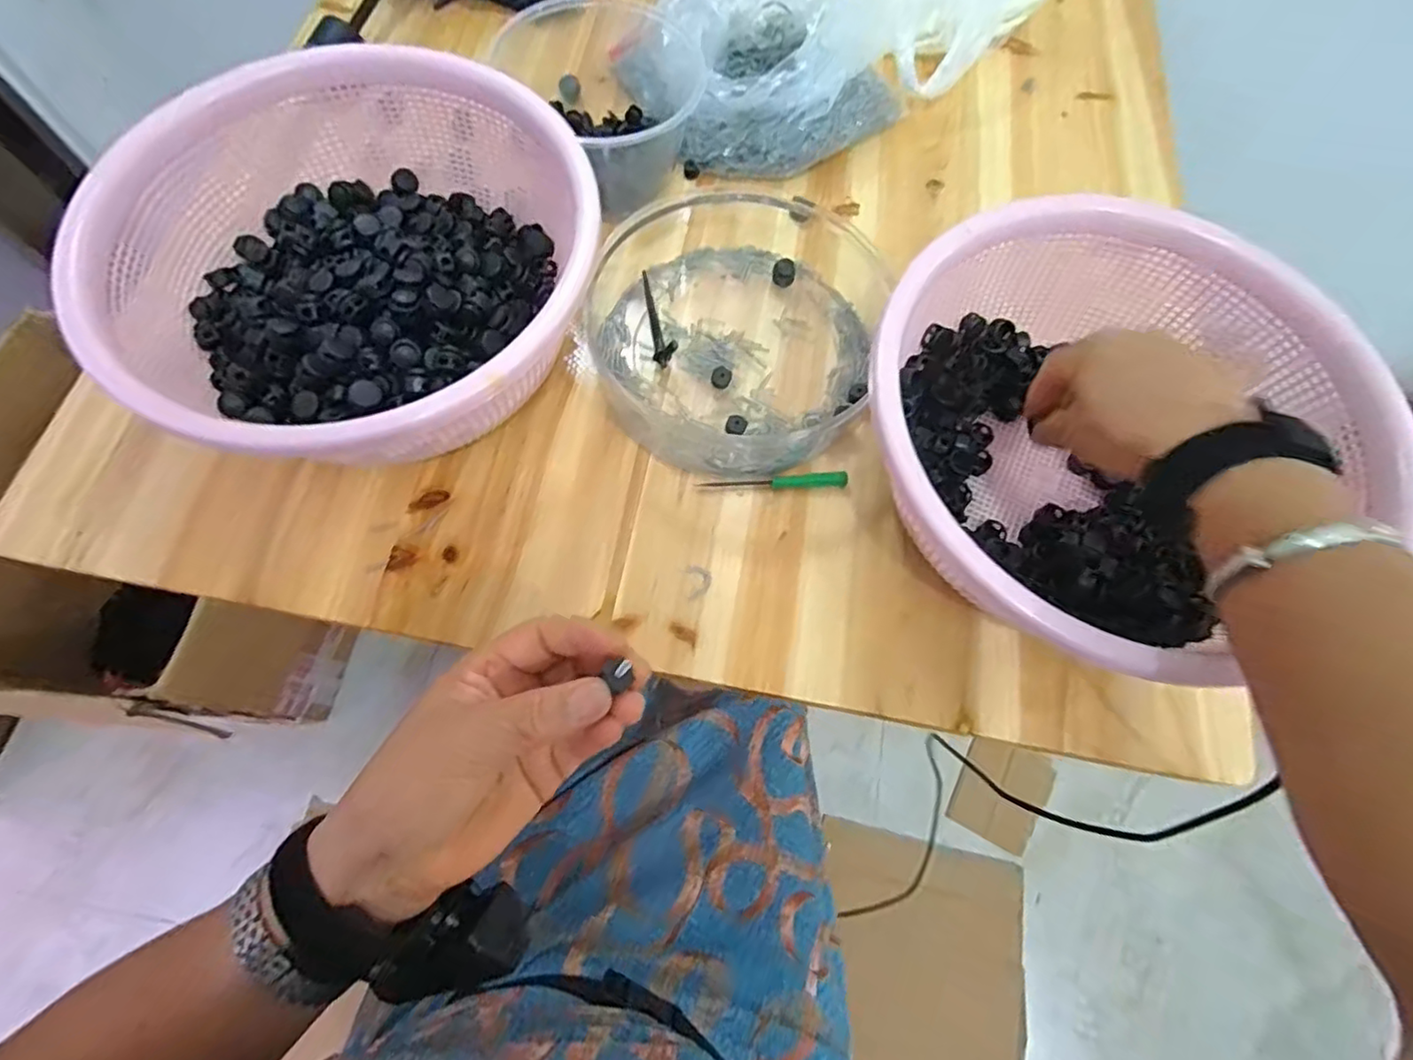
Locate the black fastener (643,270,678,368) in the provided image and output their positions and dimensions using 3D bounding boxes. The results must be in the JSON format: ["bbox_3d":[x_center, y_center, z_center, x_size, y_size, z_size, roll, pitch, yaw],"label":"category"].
[{"bbox_3d":[-0.033,-0.152,0.439,0.016,0.018,0.083,-6,70,-5],"label":"black fastener"}]

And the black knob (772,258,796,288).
[{"bbox_3d":[0.057,-0.190,0.461,0.017,0.019,0.013,11,69,1],"label":"black knob"}]

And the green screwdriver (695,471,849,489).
[{"bbox_3d":[0.044,-0.031,0.407,0.096,0.009,0.009,-3,69,-4],"label":"green screwdriver"}]

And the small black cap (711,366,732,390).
[{"bbox_3d":[0.011,-0.103,0.428,0.012,0.014,0.012,1,69,-3],"label":"small black cap"}]

